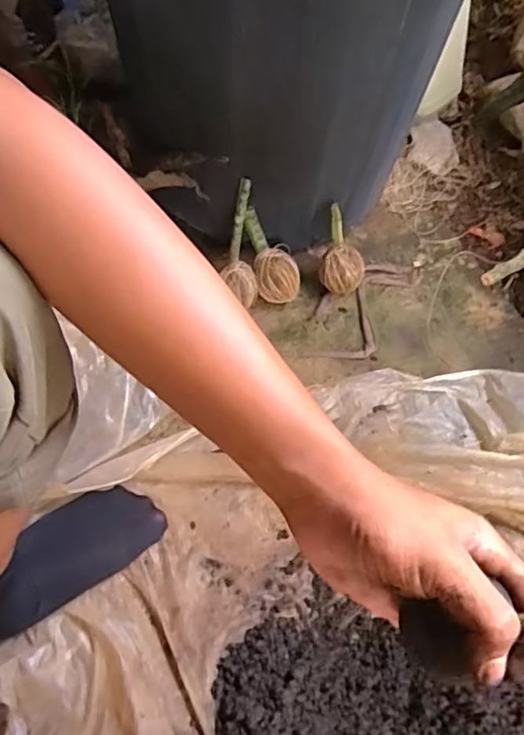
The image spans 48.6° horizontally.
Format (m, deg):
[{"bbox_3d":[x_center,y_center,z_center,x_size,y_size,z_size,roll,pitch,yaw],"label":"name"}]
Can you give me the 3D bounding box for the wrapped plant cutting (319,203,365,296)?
[{"bbox_3d":[0.110,-0.146,0.771,0.059,0.101,0.066,12,60,5],"label":"wrapped plant cutting"}]

